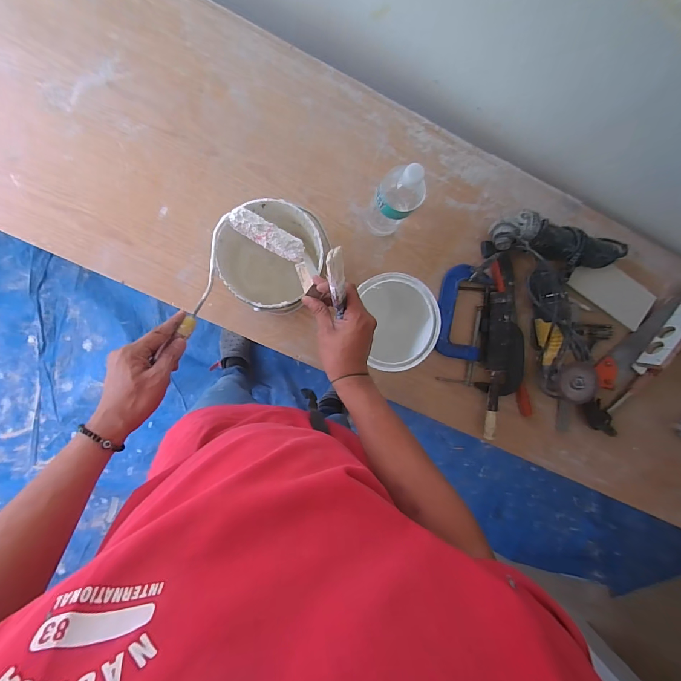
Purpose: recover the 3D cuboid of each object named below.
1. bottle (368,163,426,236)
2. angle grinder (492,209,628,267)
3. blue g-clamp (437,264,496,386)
[{"bbox_3d":[0.095,-0.253,0.664,0.078,0.262,0.069,43,89,-6],"label":"bottle"},{"bbox_3d":[0.481,-0.212,0.778,0.312,0.078,0.085,11,91,-5],"label":"angle grinder"},{"bbox_3d":[0.275,-0.031,0.801,0.110,0.028,0.260,9,91,-5],"label":"blue g-clamp"}]

